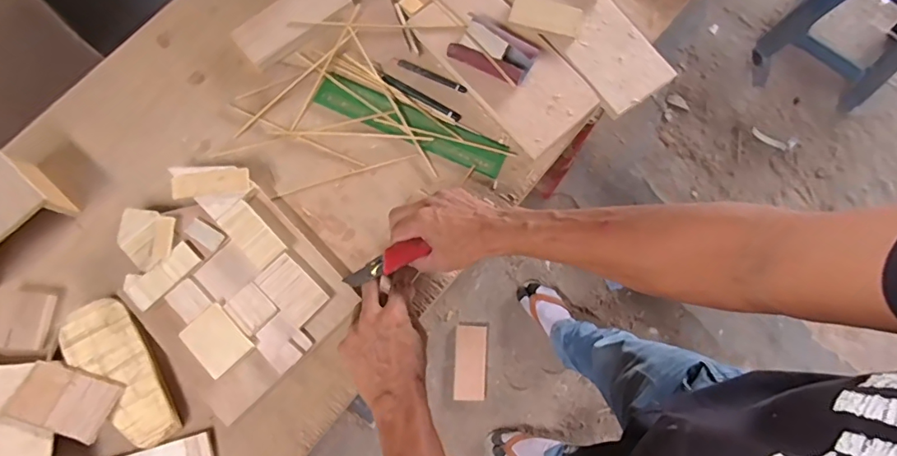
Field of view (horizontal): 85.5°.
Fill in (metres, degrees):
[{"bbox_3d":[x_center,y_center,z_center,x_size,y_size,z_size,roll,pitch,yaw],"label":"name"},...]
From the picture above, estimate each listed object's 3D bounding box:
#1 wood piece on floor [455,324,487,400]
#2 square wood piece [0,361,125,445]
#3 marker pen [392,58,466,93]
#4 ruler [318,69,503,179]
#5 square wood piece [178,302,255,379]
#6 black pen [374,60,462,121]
[{"bbox_3d":[0.062,0.368,1.333,0.083,0.016,0.195,2,76,1],"label":"wood piece on floor"},{"bbox_3d":[-0.403,0.182,0.508,0.096,0.004,0.063,18,60,-2],"label":"square wood piece"},{"bbox_3d":[-0.024,-0.200,0.633,0.102,0.008,0.009,23,76,5],"label":"marker pen"},{"bbox_3d":[-0.047,-0.134,0.622,0.250,0.006,0.050,23,76,3],"label":"ruler"},{"bbox_3d":[-0.254,0.124,0.533,0.053,0.012,0.067,-43,80,-10],"label":"square wood piece"},{"bbox_3d":[-0.043,-0.175,0.627,0.131,0.008,0.014,32,78,7],"label":"black pen"}]

